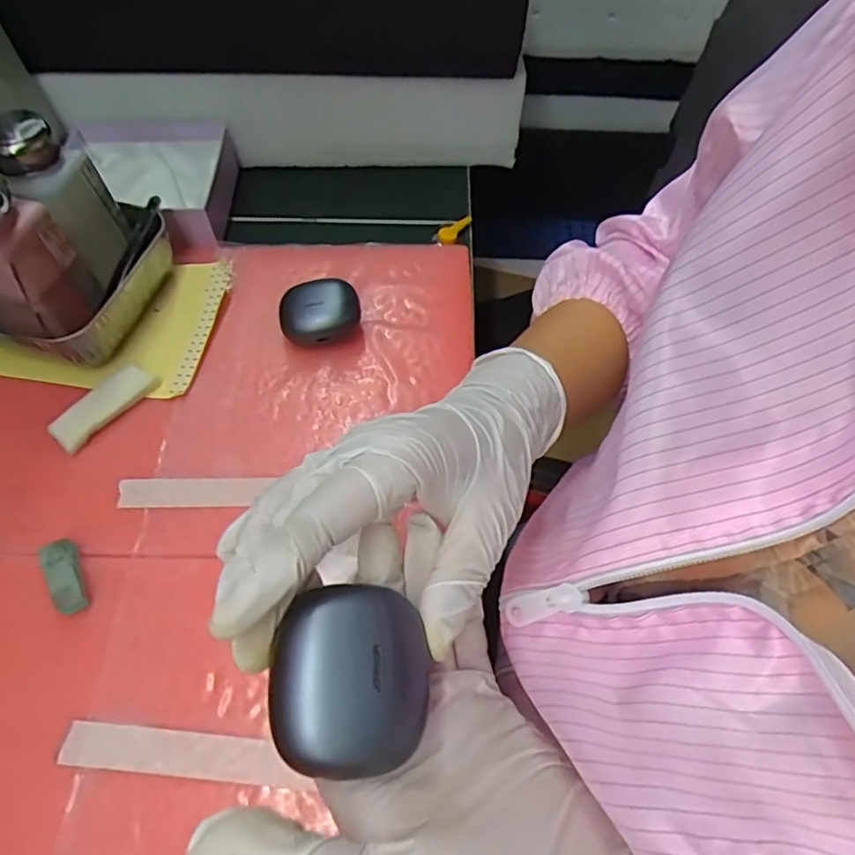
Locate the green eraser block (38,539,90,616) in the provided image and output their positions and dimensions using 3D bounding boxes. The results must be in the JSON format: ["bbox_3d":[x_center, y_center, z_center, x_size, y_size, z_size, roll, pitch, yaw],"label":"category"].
[{"bbox_3d":[-0.202,0.084,0.324,0.017,0.013,0.042,-23,62,-14],"label":"green eraser block"}]

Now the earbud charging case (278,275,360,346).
[{"bbox_3d":[-0.078,-0.081,0.419,0.056,0.034,0.044,-12,60,-8],"label":"earbud charging case"}]

